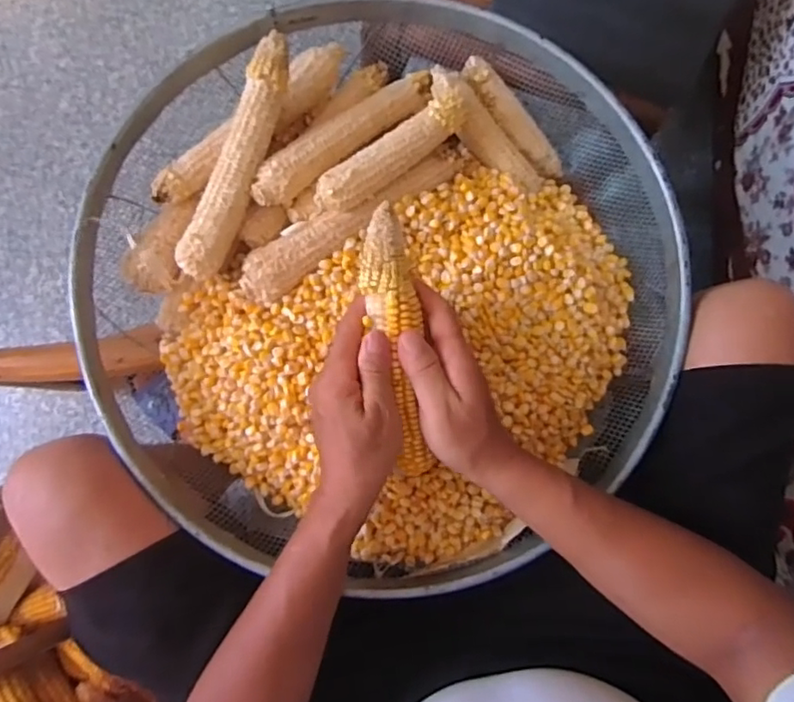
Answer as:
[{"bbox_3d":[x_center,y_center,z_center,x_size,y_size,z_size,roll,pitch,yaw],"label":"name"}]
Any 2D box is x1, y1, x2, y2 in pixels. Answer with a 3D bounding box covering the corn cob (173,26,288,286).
[{"bbox_3d":[-0.133,-0.159,0.494,0.037,0.028,0.203,22,96,0],"label":"corn cob"}]

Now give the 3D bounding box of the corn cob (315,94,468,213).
[{"bbox_3d":[-0.004,-0.167,0.510,0.151,0.038,0.032,-38,85,-6],"label":"corn cob"}]

